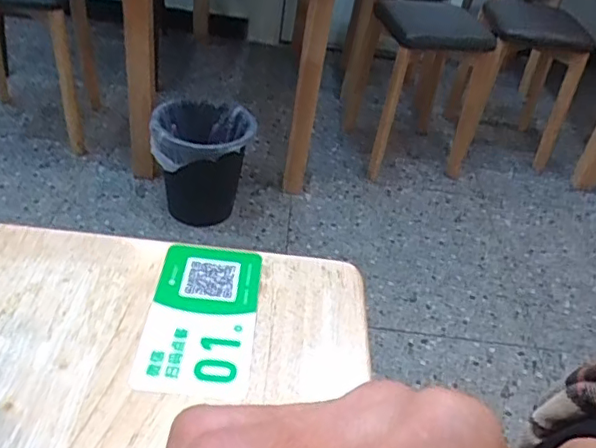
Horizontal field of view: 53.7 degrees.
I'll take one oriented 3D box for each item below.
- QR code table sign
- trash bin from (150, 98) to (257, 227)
[{"bbox_3d":[-0.054,0.051,0.337,0.060,0.006,0.108,7,39,-2],"label":"QR code table sign"},{"bbox_3d":[-0.239,-0.162,1.533,0.247,0.262,0.225,7,39,-2],"label":"trash bin"}]

